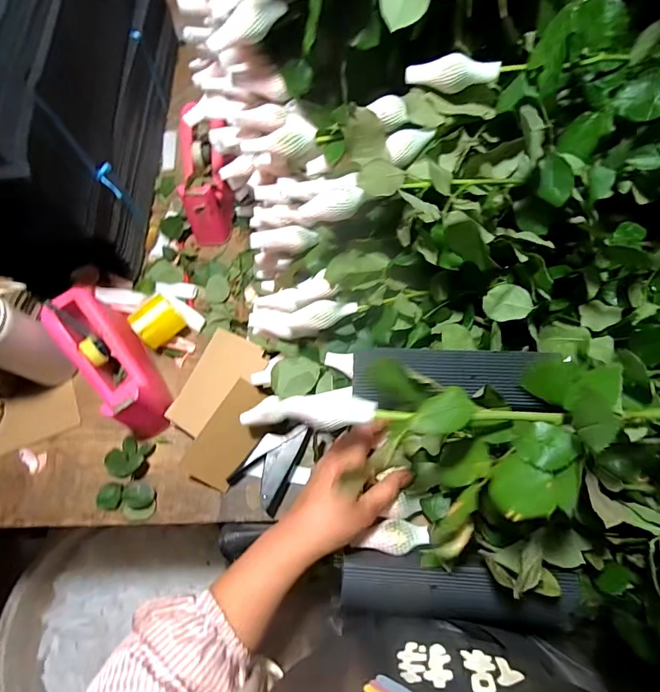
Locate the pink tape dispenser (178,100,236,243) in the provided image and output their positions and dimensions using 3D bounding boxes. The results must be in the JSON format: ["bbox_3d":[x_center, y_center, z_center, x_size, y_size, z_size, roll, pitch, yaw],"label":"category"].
[{"bbox_3d":[-0.197,-0.277,0.640,0.072,0.094,0.212,-8,83,-3],"label":"pink tape dispenser"}]

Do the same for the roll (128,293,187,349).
[{"bbox_3d":[-0.252,-0.037,0.592,0.064,0.043,0.049,-39,75,-13],"label":"roll"}]

